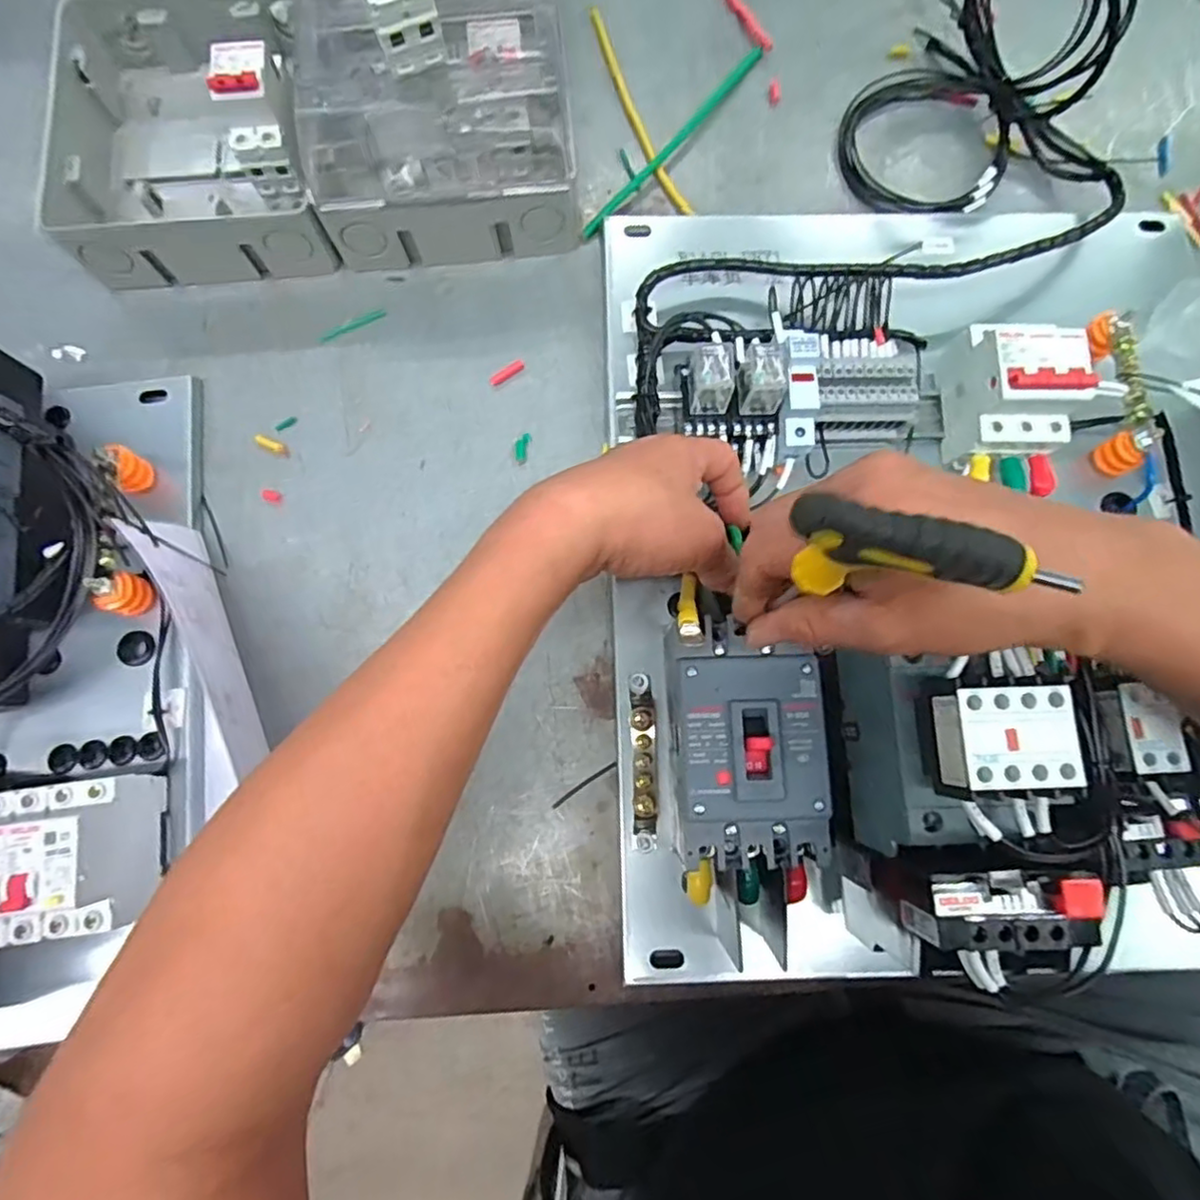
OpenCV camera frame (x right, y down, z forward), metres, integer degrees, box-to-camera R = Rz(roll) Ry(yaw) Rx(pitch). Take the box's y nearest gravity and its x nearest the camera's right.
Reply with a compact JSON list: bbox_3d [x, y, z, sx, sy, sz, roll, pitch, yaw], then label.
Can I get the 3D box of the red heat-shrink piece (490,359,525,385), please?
[{"bbox_3d":[-0.065,-0.161,0.459,0.028,0.005,0.007,-35,80,-7],"label":"red heat-shrink piece"}]

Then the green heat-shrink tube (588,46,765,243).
[{"bbox_3d":[0.058,-0.350,0.494,0.012,0.012,0.209,39,81,8],"label":"green heat-shrink tube"}]

